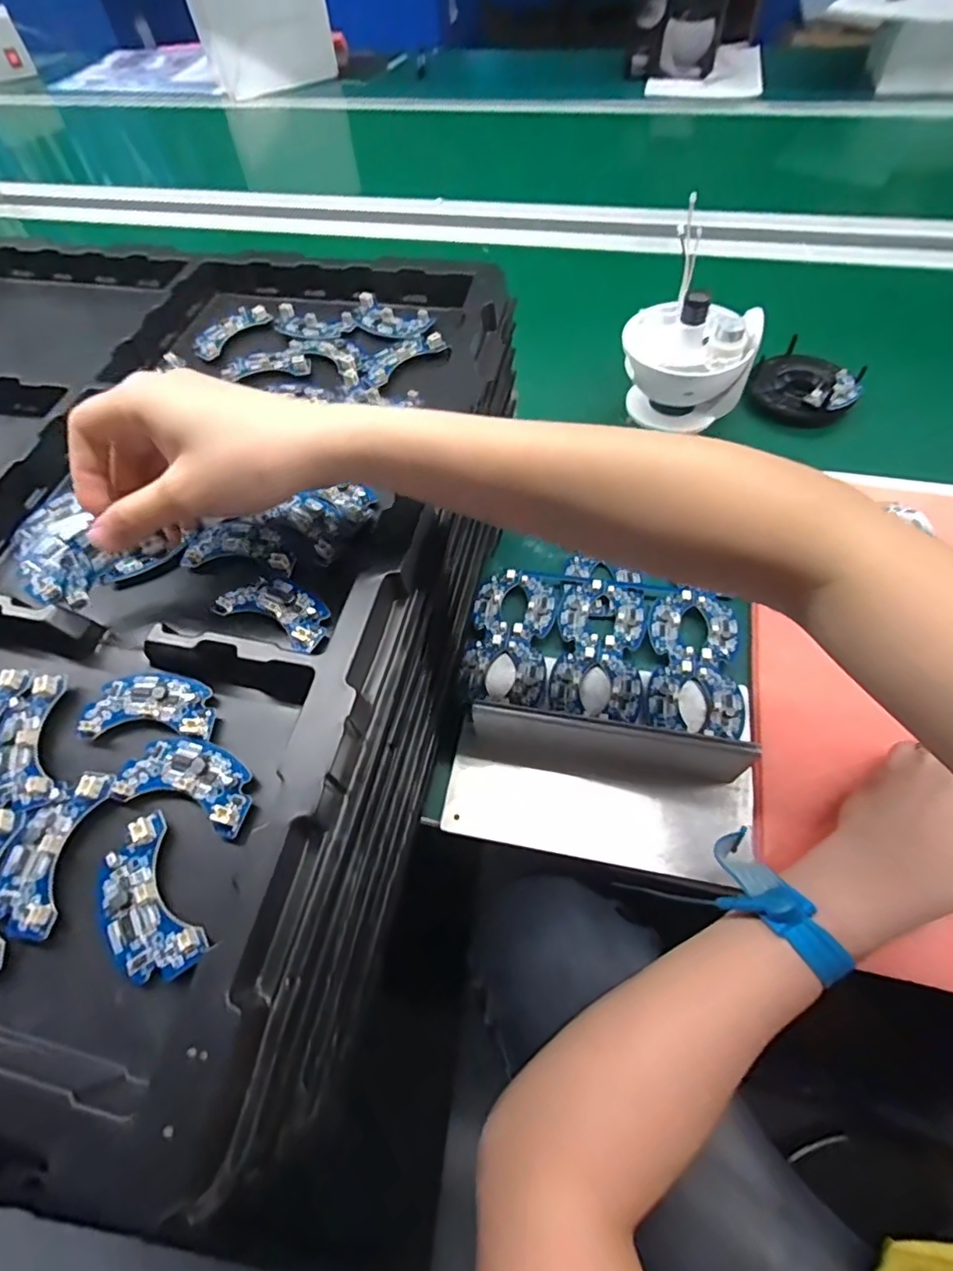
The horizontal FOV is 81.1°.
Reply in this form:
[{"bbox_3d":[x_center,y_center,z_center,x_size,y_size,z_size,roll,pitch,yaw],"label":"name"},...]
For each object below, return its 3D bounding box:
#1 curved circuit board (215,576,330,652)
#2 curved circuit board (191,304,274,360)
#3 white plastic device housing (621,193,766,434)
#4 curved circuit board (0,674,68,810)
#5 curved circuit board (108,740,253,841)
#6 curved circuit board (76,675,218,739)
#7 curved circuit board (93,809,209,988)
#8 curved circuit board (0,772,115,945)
[{"bbox_3d":[-0.102,-0.015,0.288,0.062,0.006,0.034,25,63,17],"label":"curved circuit board"},{"bbox_3d":[-0.189,-0.233,0.424,0.029,0.010,0.064,33,66,21],"label":"curved circuit board"},{"bbox_3d":[0.209,-0.289,0.533,0.122,0.166,0.112,17,61,13],"label":"white plastic device housing"},{"bbox_3d":[-0.210,0.049,0.257,0.033,0.007,0.062,-15,59,-6],"label":"curved circuit board"},{"bbox_3d":[-0.127,0.063,0.245,0.062,0.007,0.032,14,60,11],"label":"curved circuit board"},{"bbox_3d":[-0.155,0.033,0.264,0.062,0.008,0.030,0,59,3],"label":"curved circuit board"},{"bbox_3d":[-0.132,0.106,0.220,0.032,0.007,0.062,-31,62,-15],"label":"curved circuit board"},{"bbox_3d":[-0.183,0.090,0.234,0.035,0.009,0.065,5,59,6],"label":"curved circuit board"}]

